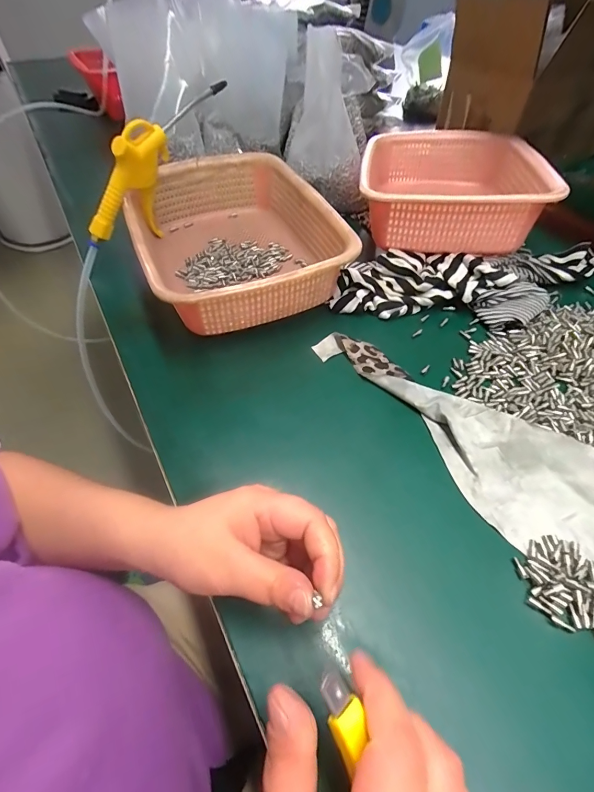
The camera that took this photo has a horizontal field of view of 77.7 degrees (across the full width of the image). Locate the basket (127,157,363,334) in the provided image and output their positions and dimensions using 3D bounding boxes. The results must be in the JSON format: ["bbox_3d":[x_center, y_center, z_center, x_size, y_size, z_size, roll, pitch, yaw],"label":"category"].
[{"bbox_3d":[-0.077,-0.185,0.452,0.212,0.094,0.290,-19,53,-14],"label":"basket"}]

